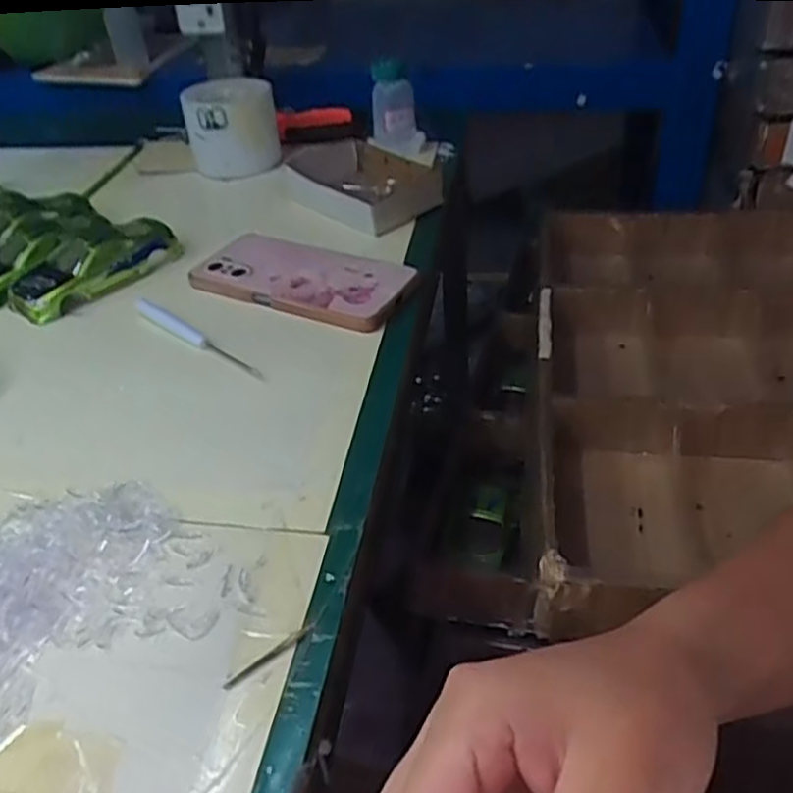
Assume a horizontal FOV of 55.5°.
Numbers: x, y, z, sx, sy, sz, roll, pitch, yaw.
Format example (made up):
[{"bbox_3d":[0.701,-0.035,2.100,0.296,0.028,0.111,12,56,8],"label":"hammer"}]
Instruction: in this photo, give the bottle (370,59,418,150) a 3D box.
[{"bbox_3d":[0.001,-0.274,0.717,0.047,0.080,0.037,-5,38,-6],"label":"bottle"}]

